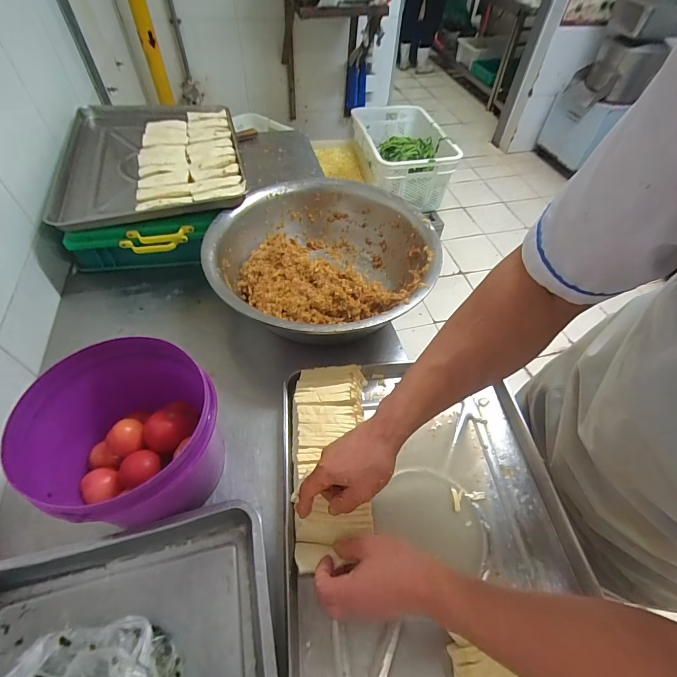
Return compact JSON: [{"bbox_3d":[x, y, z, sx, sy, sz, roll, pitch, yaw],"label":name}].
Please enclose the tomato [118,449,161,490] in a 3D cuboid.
[{"bbox_3d":[-0.279,0.183,0.502,0.049,0.042,0.054,14,53,9],"label":"tomato"}]

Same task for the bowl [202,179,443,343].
[{"bbox_3d":[-0.041,-0.149,0.782,0.452,0.171,0.445,1,52,-2],"label":"bowl"}]

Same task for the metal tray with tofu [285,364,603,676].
[{"bbox_3d":[0.138,0.278,0.520,0.414,0.061,0.554,-4,52,-5],"label":"metal tray with tofu"}]

